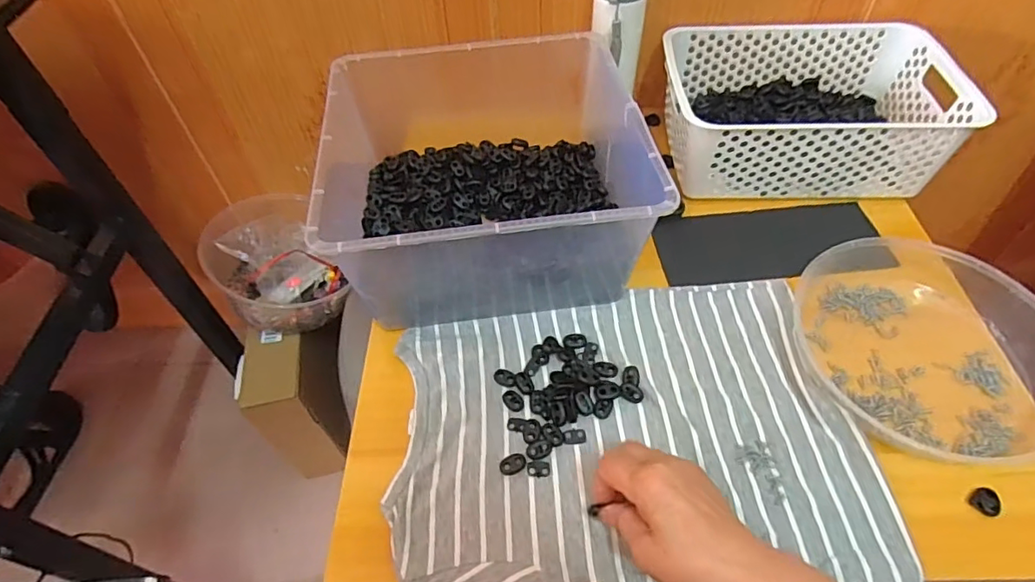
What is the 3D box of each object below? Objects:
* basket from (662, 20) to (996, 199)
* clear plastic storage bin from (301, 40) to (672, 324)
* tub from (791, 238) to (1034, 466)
[{"bbox_3d":[0.330,-0.214,0.669,0.309,0.106,0.208,-1,52,2],"label":"basket"},{"bbox_3d":[-0.034,-0.137,0.595,0.293,0.140,0.336,-7,52,-3],"label":"clear plastic storage bin"},{"bbox_3d":[0.363,0.042,0.511,0.219,0.044,0.232,-10,52,-5],"label":"tub"}]

